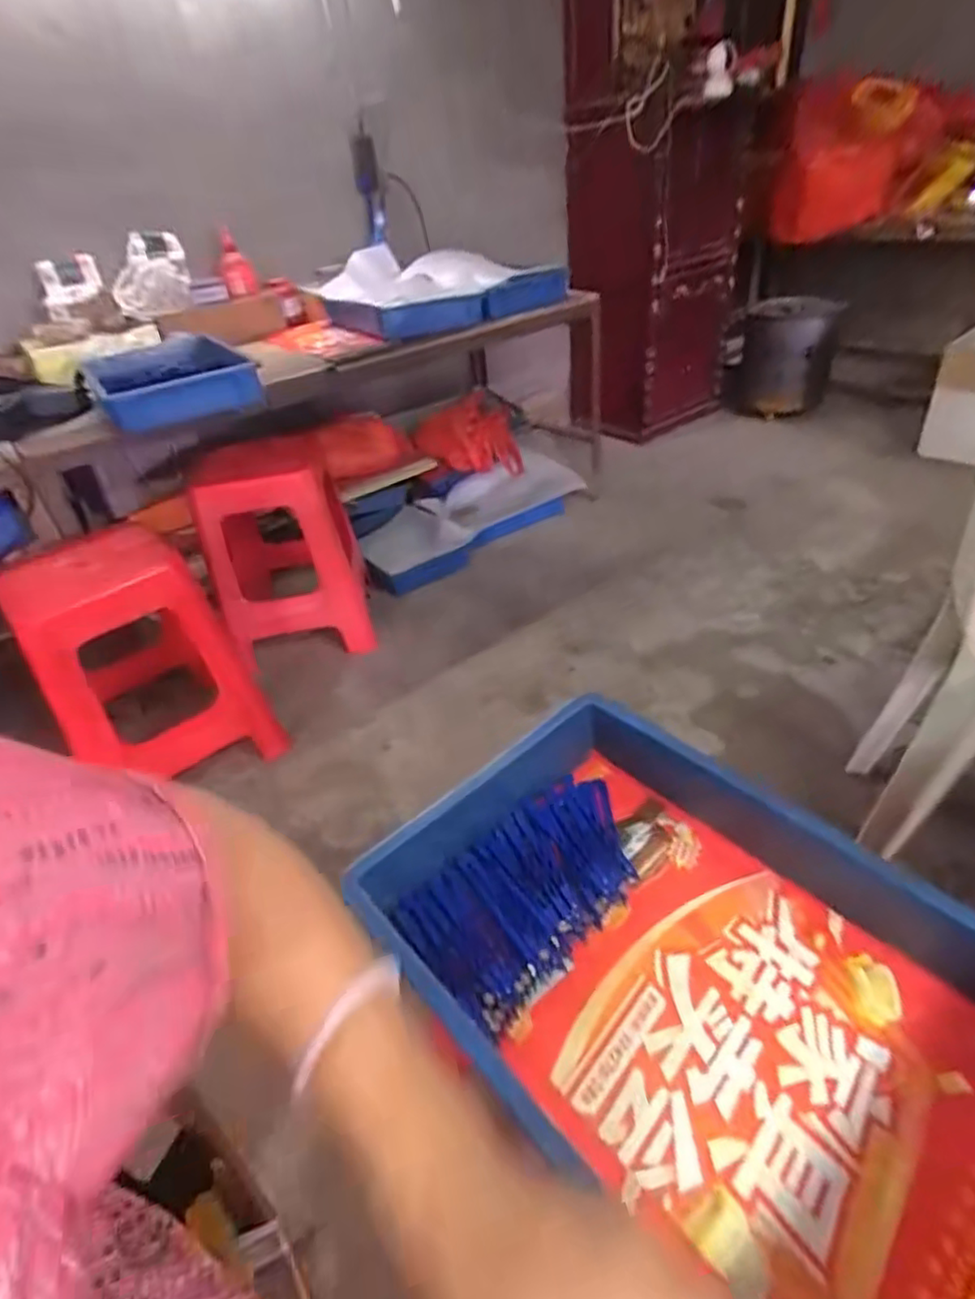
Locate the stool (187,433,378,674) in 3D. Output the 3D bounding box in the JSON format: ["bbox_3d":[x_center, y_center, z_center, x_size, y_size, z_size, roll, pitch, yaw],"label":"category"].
[{"bbox_3d":[-0.523,-0.236,1.686,0.367,0.508,0.367,-21,39,-17],"label":"stool"}]

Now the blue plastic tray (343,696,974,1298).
[{"bbox_3d":[0.132,0.218,0.447,0.293,0.075,0.425,-31,42,-28],"label":"blue plastic tray"}]

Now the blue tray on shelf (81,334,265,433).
[{"bbox_3d":[-0.669,-0.558,1.356,0.289,0.097,0.448,-24,40,-20],"label":"blue tray on shelf"}]

